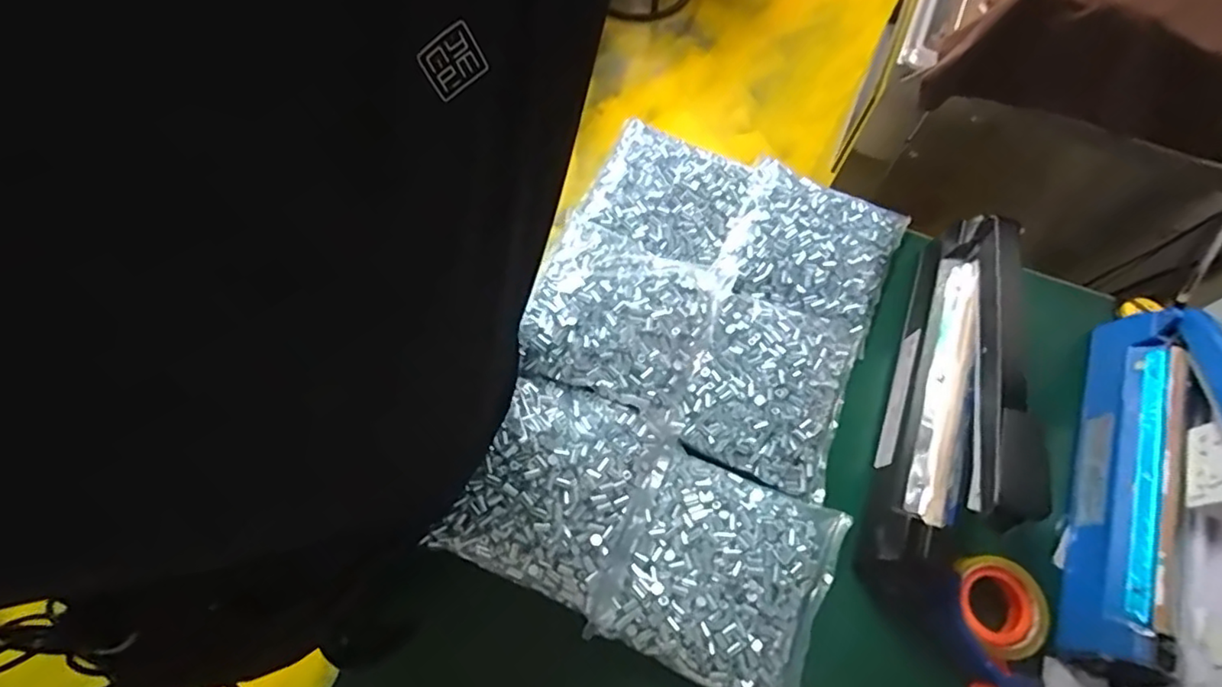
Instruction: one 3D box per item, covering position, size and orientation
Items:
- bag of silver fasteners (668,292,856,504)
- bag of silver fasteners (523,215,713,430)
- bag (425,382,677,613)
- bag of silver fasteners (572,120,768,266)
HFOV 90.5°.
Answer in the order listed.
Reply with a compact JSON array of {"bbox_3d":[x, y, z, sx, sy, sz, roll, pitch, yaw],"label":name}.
[{"bbox_3d":[0.187,0.052,0.720,0.181,0.039,0.215,22,68,8],"label":"bag of silver fasteners"},{"bbox_3d":[0.015,-0.034,0.706,0.202,0.064,0.209,19,68,7],"label":"bag of silver fasteners"},{"bbox_3d":[-0.050,0.148,0.639,0.176,0.047,0.213,23,69,9],"label":"bag"},{"bbox_3d":[0.081,-0.192,0.805,0.208,0.034,0.198,23,69,9],"label":"bag of silver fasteners"}]

